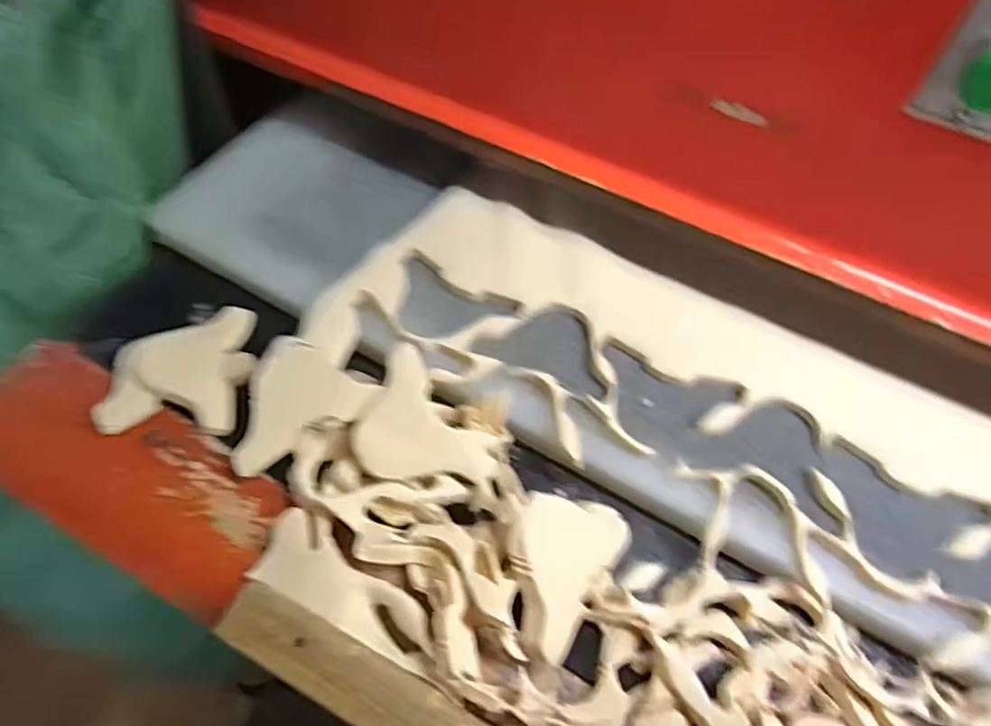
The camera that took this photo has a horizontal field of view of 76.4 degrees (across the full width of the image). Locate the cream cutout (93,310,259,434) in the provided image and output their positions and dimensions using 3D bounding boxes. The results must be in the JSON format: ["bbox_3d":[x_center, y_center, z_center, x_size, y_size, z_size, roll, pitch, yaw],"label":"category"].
[{"bbox_3d":[-0.265,0.000,0.532,0.105,0.016,0.122,-1,59,-3],"label":"cream cutout"}]

